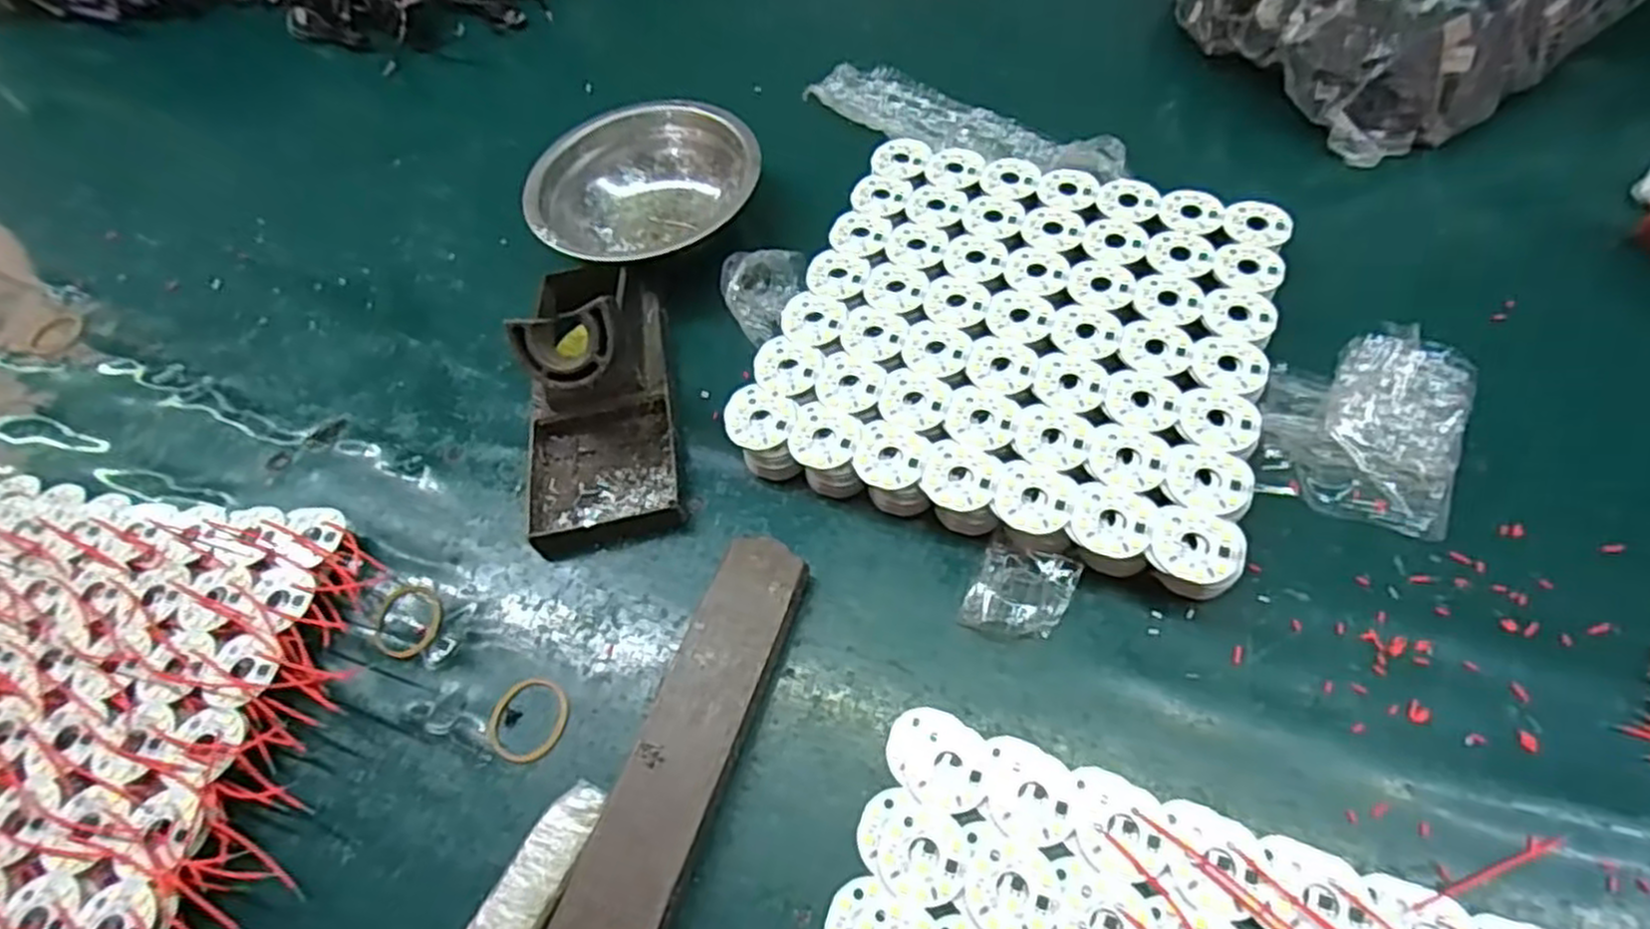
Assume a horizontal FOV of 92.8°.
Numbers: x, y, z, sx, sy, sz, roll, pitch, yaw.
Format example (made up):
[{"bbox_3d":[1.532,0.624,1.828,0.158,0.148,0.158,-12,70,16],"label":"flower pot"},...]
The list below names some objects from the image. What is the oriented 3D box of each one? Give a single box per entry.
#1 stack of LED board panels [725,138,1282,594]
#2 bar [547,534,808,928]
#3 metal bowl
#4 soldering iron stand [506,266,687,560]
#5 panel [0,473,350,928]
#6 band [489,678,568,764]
[{"bbox_3d":[0.091,-0.061,0.377,0.215,0.037,0.209,17,59,16],"label":"stack of LED board panels"},{"bbox_3d":[-0.056,0.118,0.285,0.036,0.017,0.199,14,58,15],"label":"bar"},{"bbox_3d":[-0.099,-0.152,0.453,0.124,0.049,0.124,-3,56,4],"label":"metal bowl"},{"bbox_3d":[-0.112,-0.043,0.369,0.069,0.066,0.149,-11,56,-2],"label":"soldering iron stand"},{"bbox_3d":[-0.341,0.106,0.325,0.230,0.014,0.231,0,56,5],"label":"panel"},{"bbox_3d":[-0.119,0.102,0.314,0.031,0.004,0.033,11,58,13],"label":"band"}]

